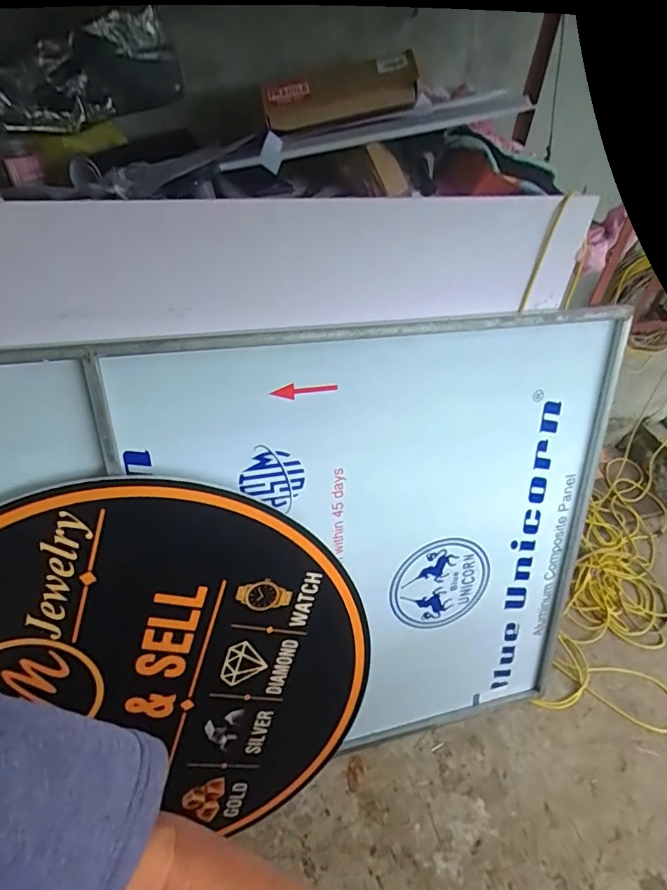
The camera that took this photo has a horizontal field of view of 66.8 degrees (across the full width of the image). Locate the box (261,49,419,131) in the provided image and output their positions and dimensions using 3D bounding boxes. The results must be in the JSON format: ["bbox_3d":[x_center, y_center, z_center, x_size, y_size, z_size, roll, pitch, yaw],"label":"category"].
[{"bbox_3d":[0.011,-0.628,0.911,0.268,0.080,0.062,-11,41,2],"label":"box"}]

